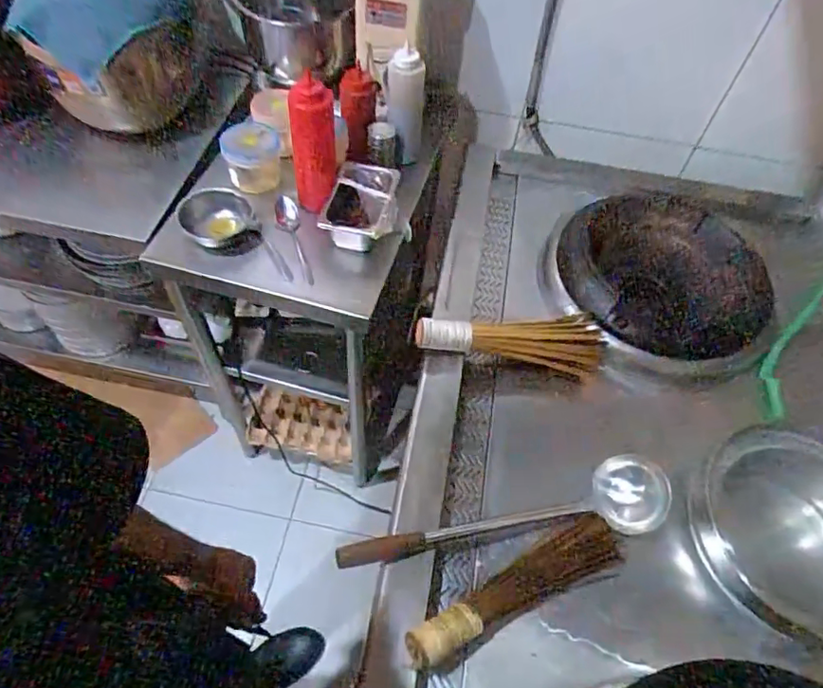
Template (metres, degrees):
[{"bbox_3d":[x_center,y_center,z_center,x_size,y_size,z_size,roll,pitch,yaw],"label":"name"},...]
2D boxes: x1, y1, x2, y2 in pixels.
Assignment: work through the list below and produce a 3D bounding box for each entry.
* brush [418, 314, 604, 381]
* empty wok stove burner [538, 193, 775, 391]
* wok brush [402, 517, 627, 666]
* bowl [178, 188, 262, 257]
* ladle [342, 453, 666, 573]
[{"bbox_3d":[0.159,0.005,0.918,0.306,0.087,0.084,1,56,-4],"label":"brush"},{"bbox_3d":[0.444,-0.114,1.015,0.377,0.124,0.390,0,56,-4],"label":"empty wok stove burner"},{"bbox_3d":[0.138,0.315,0.726,0.320,0.066,0.074,-20,60,-17],"label":"wok brush"},{"bbox_3d":[-0.327,-0.206,0.951,0.117,0.047,0.120,2,56,-3],"label":"bowl"},{"bbox_3d":[0.130,0.235,0.757,0.462,0.051,0.103,-7,57,-9],"label":"ladle"}]

